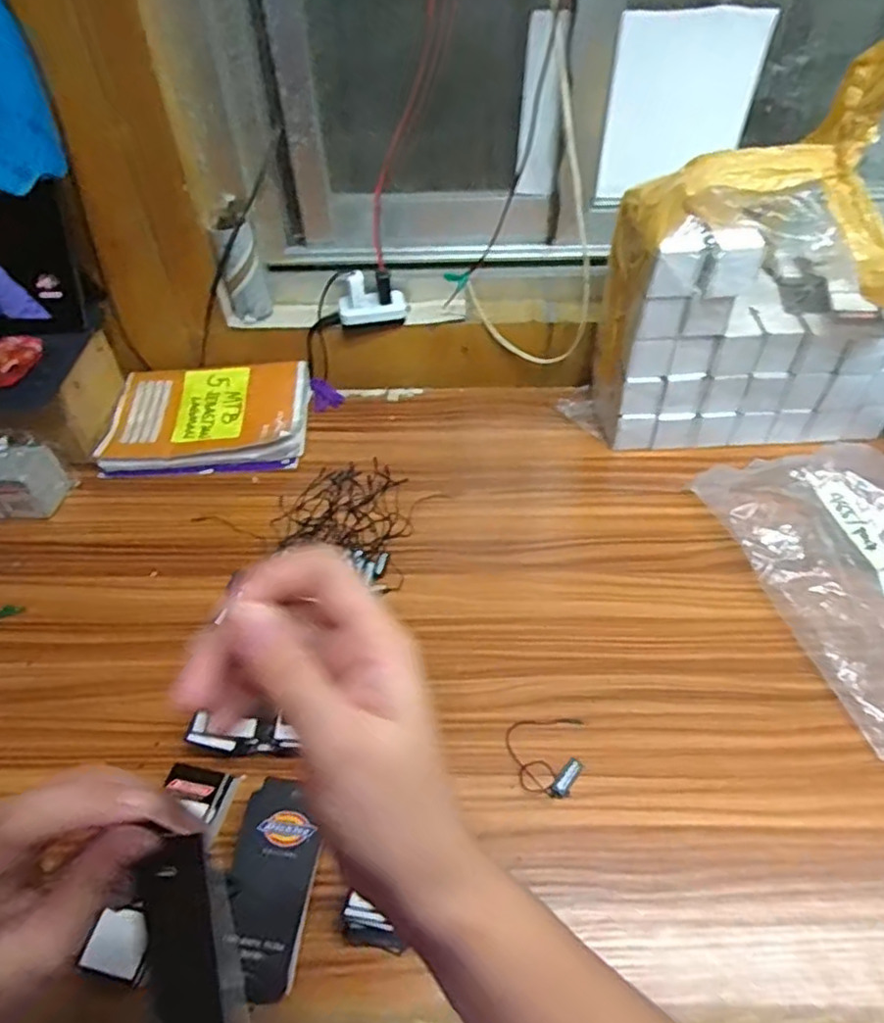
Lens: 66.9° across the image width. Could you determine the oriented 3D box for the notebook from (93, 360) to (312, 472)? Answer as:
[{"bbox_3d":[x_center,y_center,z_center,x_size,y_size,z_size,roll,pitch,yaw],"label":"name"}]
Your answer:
[{"bbox_3d":[-0.248,-0.107,0.725,0.202,0.024,0.141,-2,47,0],"label":"notebook"}]

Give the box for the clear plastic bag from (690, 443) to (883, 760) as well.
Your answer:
[{"bbox_3d":[0.362,0.043,0.556,0.184,0.033,0.267,-11,47,-9],"label":"clear plastic bag"}]

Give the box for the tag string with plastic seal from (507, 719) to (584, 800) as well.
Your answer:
[{"bbox_3d":[0.073,0.172,0.474,0.052,0.007,0.058,4,47,6],"label":"tag string with plastic seal"}]

